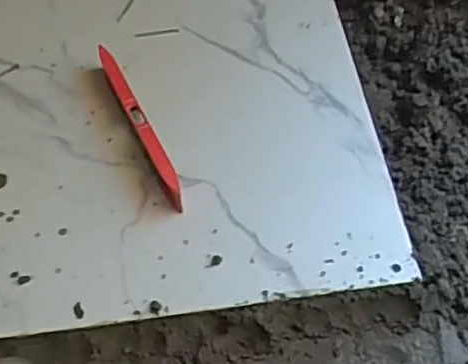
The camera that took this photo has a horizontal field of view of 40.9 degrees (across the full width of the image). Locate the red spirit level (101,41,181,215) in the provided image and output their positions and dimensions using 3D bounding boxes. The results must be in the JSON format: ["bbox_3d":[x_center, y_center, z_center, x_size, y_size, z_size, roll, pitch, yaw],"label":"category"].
[{"bbox_3d":[-0.102,-0.059,0.680,0.019,0.043,0.209,-24,60,-12],"label":"red spirit level"}]

